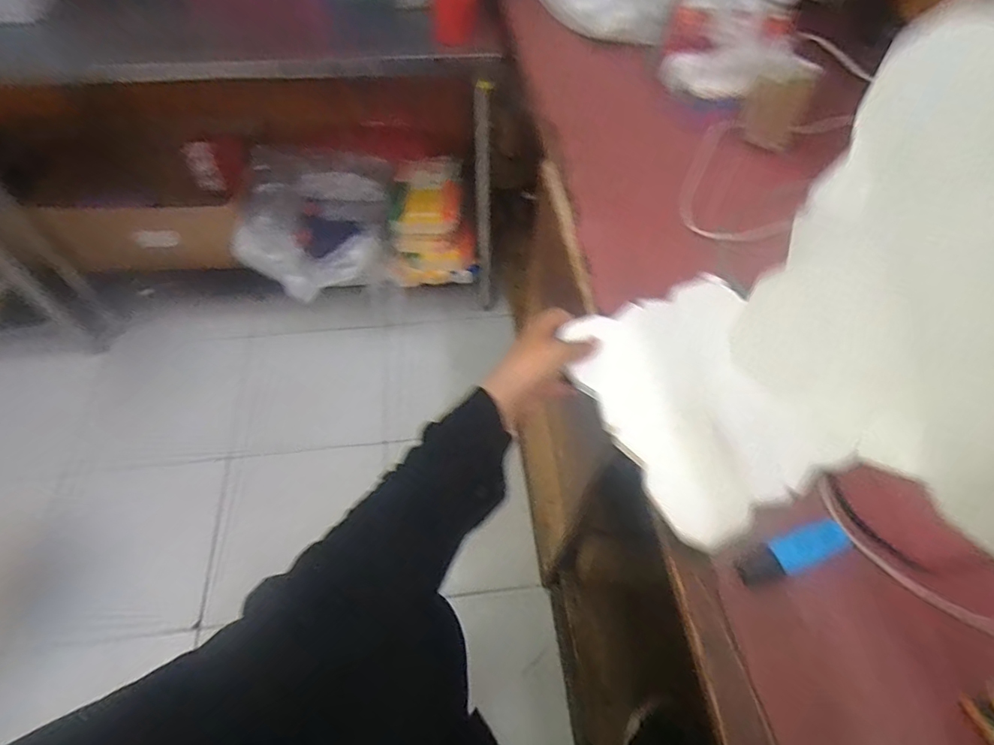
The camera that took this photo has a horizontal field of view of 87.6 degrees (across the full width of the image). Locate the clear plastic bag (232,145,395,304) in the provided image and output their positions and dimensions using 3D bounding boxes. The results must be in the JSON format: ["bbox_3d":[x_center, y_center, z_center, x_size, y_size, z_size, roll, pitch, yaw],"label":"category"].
[{"bbox_3d":[-0.470,-0.430,1.432,0.376,0.239,0.392,-1,56,-2],"label":"clear plastic bag"}]

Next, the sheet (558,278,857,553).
[{"bbox_3d":[0.207,0.020,0.516,0.221,0.028,0.235,-23,60,-16],"label":"sheet"}]

